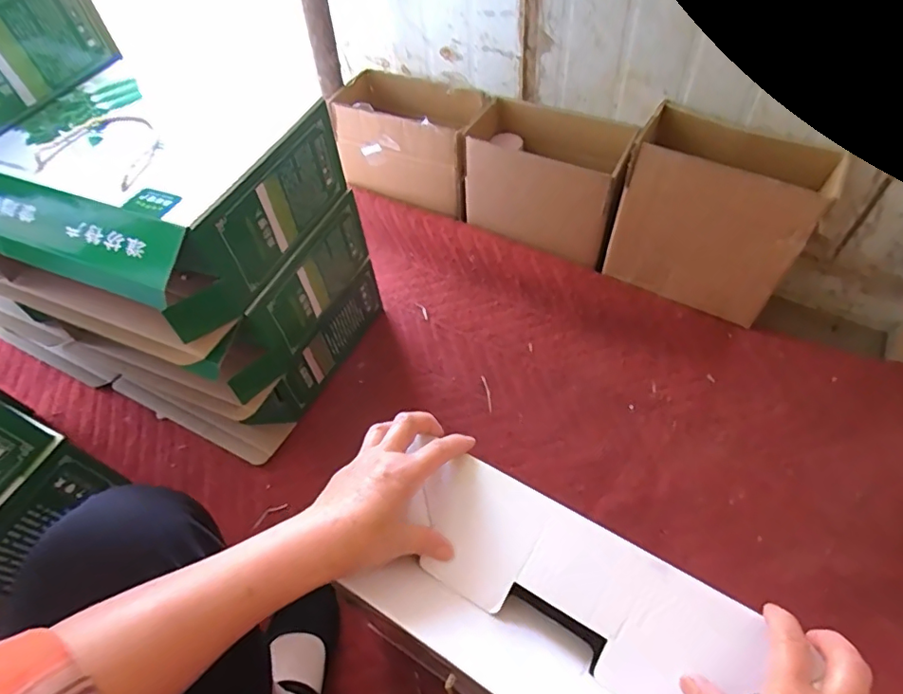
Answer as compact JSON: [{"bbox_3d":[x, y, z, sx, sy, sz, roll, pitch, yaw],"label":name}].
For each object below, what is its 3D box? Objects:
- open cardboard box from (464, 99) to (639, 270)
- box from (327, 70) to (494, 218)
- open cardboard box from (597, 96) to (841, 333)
[{"bbox_3d":[0.167,-0.290,0.945,0.281,0.197,0.141,24,60,20],"label":"open cardboard box"},{"bbox_3d":[-0.078,-0.402,1.043,0.287,0.172,0.178,21,59,18],"label":"box"},{"bbox_3d":[0.411,-0.199,0.854,0.266,0.261,0.150,26,61,21],"label":"open cardboard box"}]

